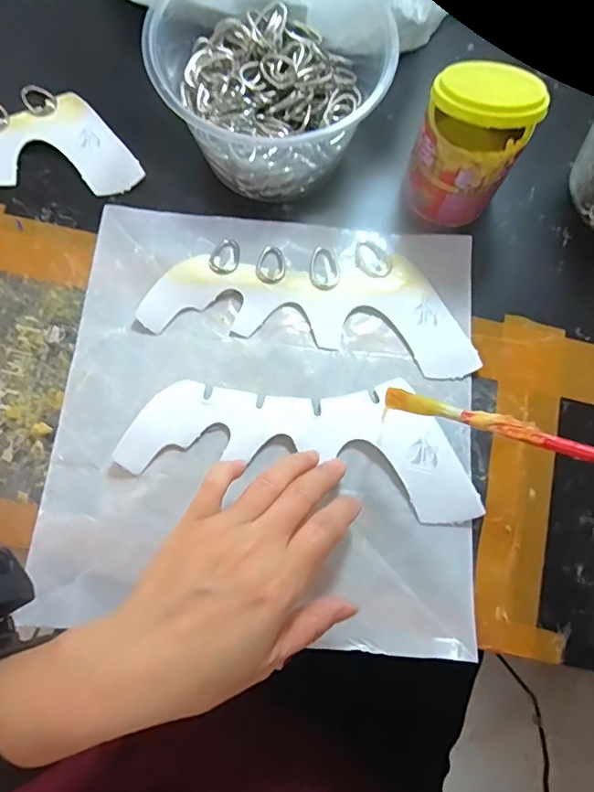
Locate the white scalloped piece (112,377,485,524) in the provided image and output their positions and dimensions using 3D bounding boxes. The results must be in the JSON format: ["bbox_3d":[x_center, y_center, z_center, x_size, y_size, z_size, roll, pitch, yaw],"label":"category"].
[{"bbox_3d":[0.006,0.024,0.320,0.214,0.011,0.077,9,73,1],"label":"white scalloped piece"}]

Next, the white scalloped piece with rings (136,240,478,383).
[{"bbox_3d":[0.009,-0.064,0.344,0.214,0.006,0.085,5,76,0],"label":"white scalloped piece with rings"}]

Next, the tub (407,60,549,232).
[{"bbox_3d":[0.109,-0.158,0.330,0.061,0.085,0.057,0,76,-1],"label":"tub"}]

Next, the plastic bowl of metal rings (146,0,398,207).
[{"bbox_3d":[-0.015,-0.218,0.339,0.147,0.085,0.144,0,76,-1],"label":"plastic bowl of metal rings"}]

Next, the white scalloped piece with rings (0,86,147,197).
[{"bbox_3d":[-0.224,-0.180,0.365,0.217,0.011,0.081,-4,76,-3],"label":"white scalloped piece with rings"}]

